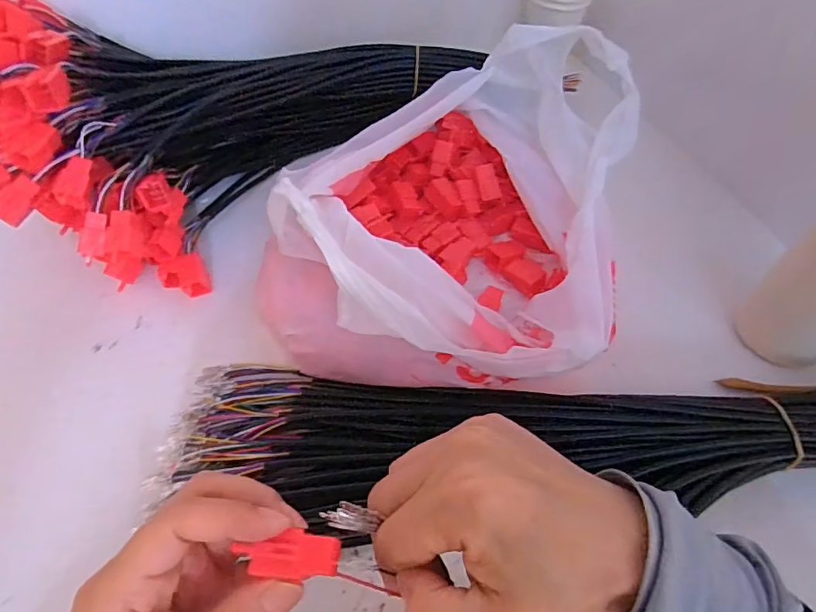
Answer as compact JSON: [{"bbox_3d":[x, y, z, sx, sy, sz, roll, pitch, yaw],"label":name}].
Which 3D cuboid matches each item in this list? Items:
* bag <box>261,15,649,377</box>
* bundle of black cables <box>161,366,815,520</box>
[{"bbox_3d":[0.035,-0.084,0.370,0.237,0.103,0.292,13,51,9],"label":"bag"},{"bbox_3d":[0.110,0.084,0.304,0.502,0.043,0.093,4,51,2],"label":"bundle of black cables"}]

